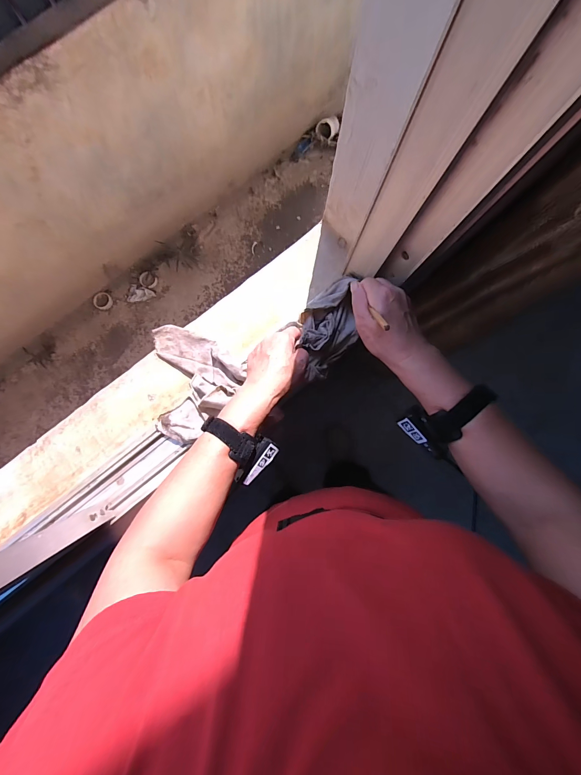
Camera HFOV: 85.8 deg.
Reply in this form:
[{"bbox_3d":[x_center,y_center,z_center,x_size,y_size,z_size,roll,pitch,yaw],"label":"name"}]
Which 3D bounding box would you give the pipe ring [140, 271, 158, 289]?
[{"bbox_3d":[-0.666,-0.508,1.468,0.080,0.009,0.086,0,86,-4],"label":"pipe ring"}]

